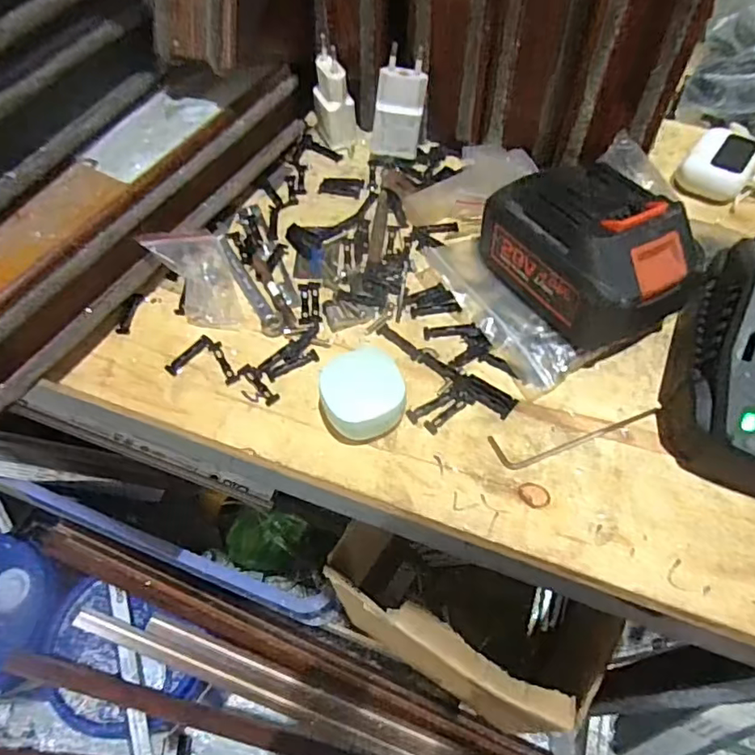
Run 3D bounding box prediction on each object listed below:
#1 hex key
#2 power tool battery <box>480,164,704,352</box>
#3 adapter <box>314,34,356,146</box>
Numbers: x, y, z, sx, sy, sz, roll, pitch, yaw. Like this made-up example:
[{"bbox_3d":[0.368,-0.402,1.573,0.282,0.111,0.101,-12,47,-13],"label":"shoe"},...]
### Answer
[{"bbox_3d":[0.109,0.034,0.305,0.094,0.004,0.020,-9,58,-2],"label":"hex key"},{"bbox_3d":[0.121,-0.076,0.320,0.070,0.061,0.111,-28,60,-14],"label":"power tool battery"},{"bbox_3d":[-0.033,-0.217,0.433,0.026,0.067,0.036,-21,59,-10],"label":"adapter"}]

